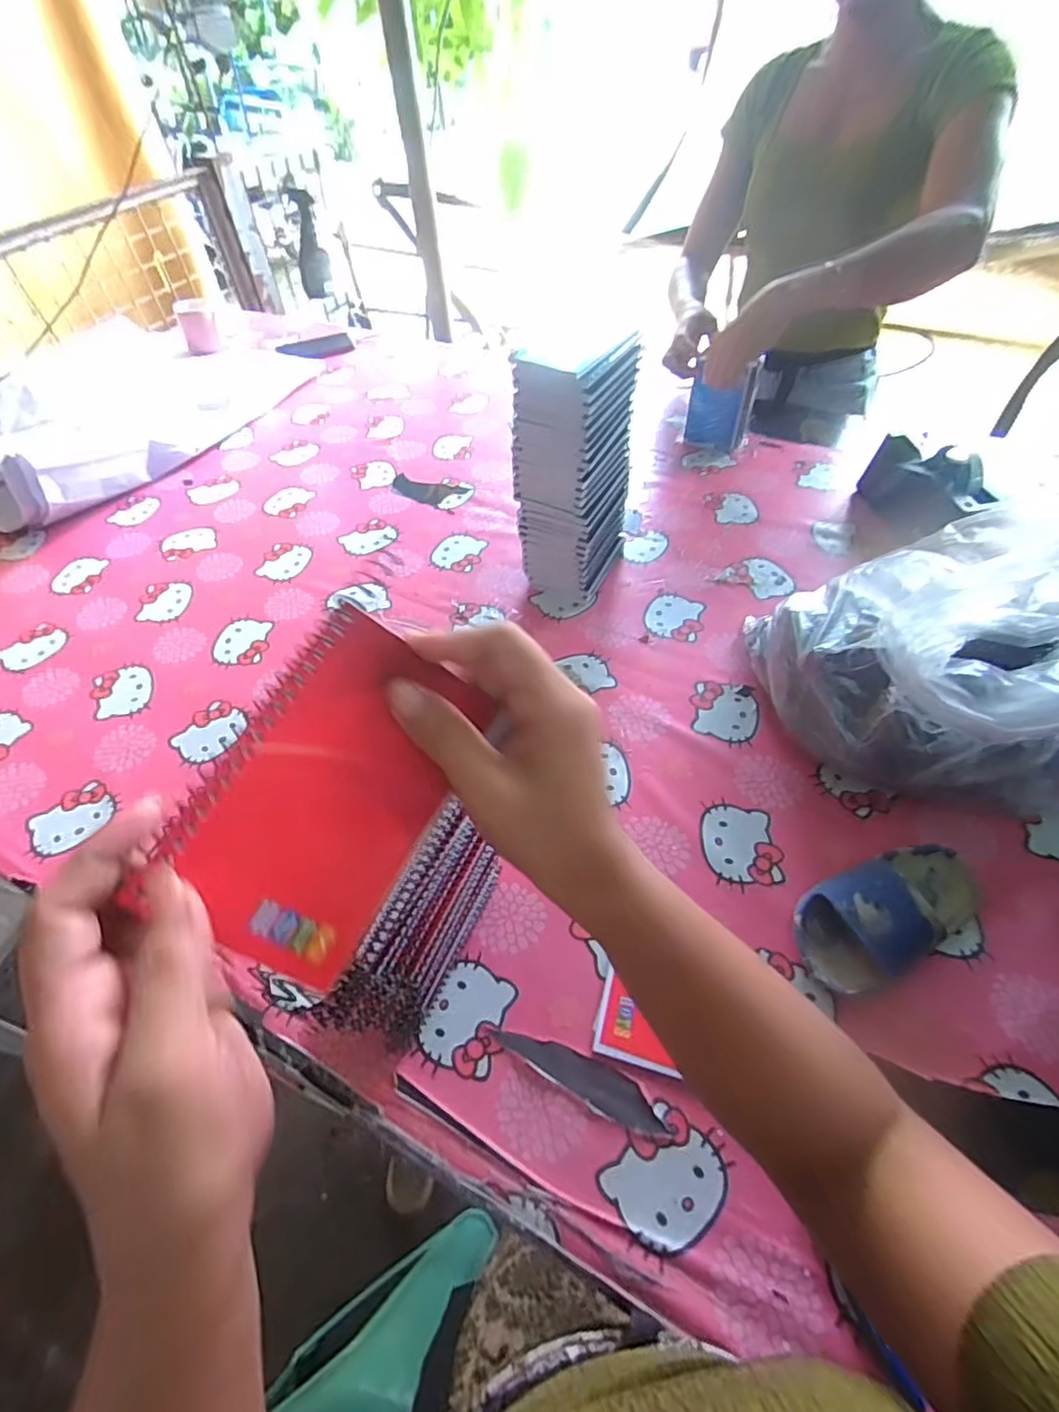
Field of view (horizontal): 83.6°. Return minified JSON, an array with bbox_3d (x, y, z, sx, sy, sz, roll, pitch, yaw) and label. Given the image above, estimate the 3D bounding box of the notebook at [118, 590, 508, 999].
[{"bbox_3d":[-0.074,0.032,0.230,0.081,0.007,0.126,40,71,-20],"label":"notebook"}]

